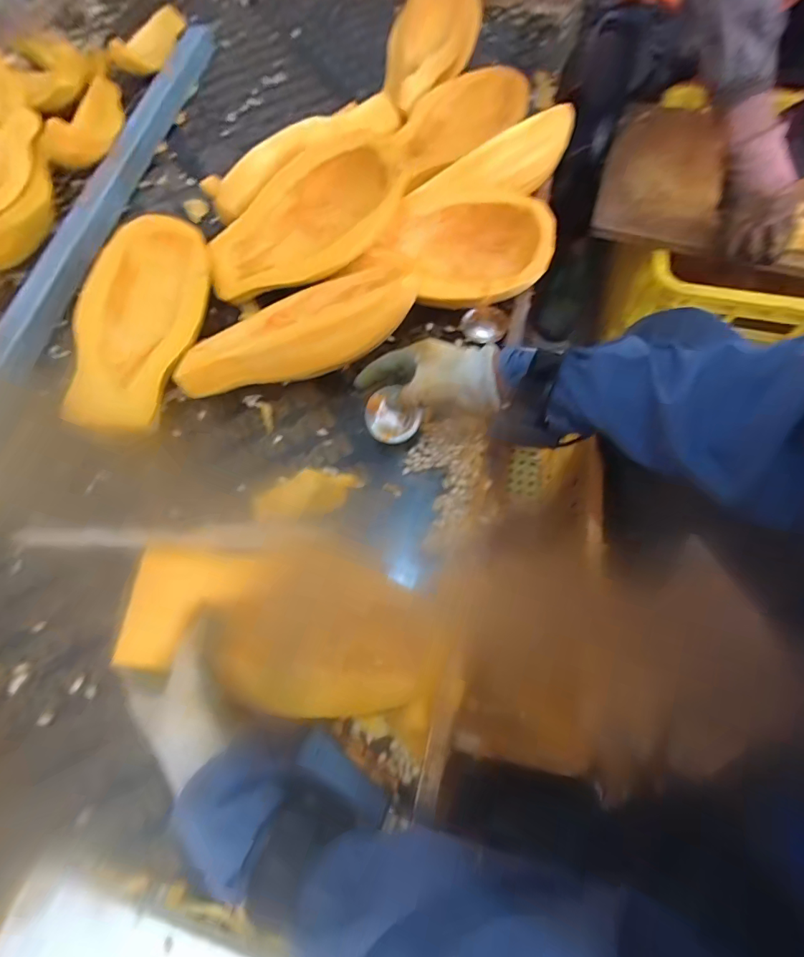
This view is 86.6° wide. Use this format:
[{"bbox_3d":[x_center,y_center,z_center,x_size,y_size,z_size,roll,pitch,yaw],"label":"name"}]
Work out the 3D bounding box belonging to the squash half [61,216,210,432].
[{"bbox_3d":[-0.348,-0.206,0.563,0.131,0.083,0.285,2,67,3],"label":"squash half"}]

